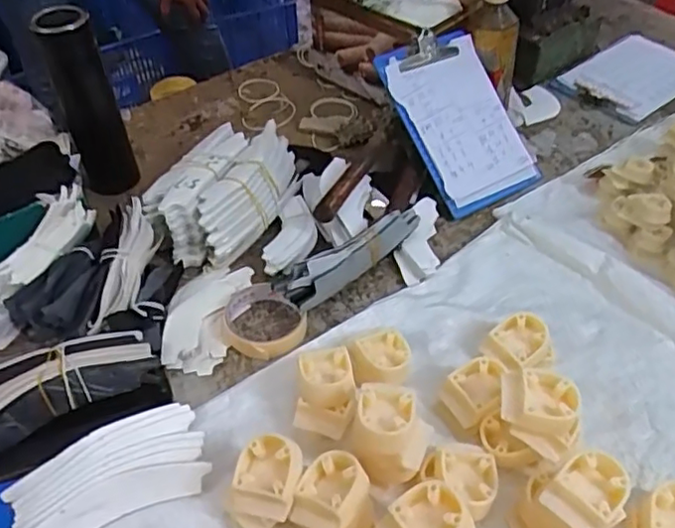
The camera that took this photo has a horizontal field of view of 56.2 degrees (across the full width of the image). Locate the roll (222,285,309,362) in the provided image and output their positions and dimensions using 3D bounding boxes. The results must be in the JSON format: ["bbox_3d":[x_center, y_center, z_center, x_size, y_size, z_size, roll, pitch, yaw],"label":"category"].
[{"bbox_3d":[-0.079,0.056,0.653,0.072,0.022,0.091,-28,51,-22],"label":"roll"}]

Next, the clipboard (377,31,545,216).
[{"bbox_3d":[0.154,-0.183,0.799,0.150,0.016,0.228,-27,84,-22],"label":"clipboard"}]

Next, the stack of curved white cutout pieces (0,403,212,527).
[{"bbox_3d":[-0.191,0.176,0.529,0.155,0.036,0.078,-21,49,-17],"label":"stack of curved white cutout pieces"}]

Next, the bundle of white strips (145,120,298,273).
[{"bbox_3d":[-0.132,-0.090,0.761,0.123,0.076,0.203,21,50,21],"label":"bundle of white strips"}]

